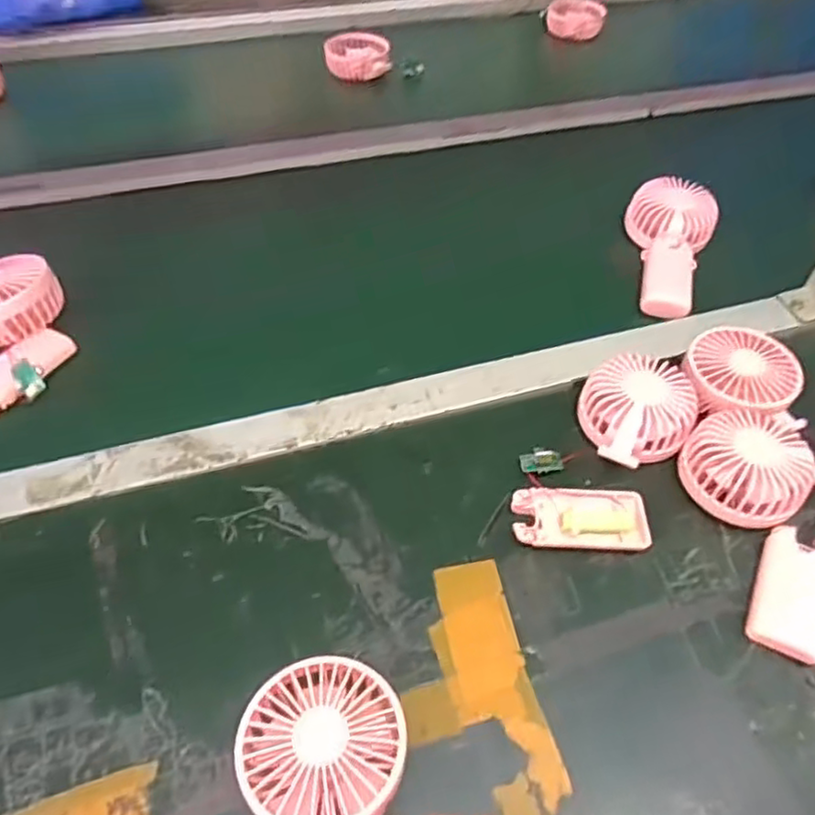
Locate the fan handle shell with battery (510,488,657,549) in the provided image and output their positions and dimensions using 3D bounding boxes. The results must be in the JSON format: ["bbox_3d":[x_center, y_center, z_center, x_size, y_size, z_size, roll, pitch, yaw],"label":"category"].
[{"bbox_3d":[0.127,0.081,0.483,0.097,0.010,0.043,3,51,0],"label":"fan handle shell with battery"}]

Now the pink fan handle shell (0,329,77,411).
[{"bbox_3d":[-0.315,-0.033,0.534,0.047,0.033,0.096,33,57,22],"label":"pink fan handle shell"}]

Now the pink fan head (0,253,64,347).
[{"bbox_3d":[-0.340,-0.088,0.561,0.086,0.034,0.086,-30,58,-24],"label":"pink fan head"}]

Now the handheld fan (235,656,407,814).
[{"bbox_3d":[-0.021,0.215,0.325,0.081,0.029,0.182,-22,63,-19],"label":"handheld fan"}]

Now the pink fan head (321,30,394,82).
[{"bbox_3d":[-0.069,-0.485,0.912,0.088,0.040,0.088,0,51,-2],"label":"pink fan head"}]

